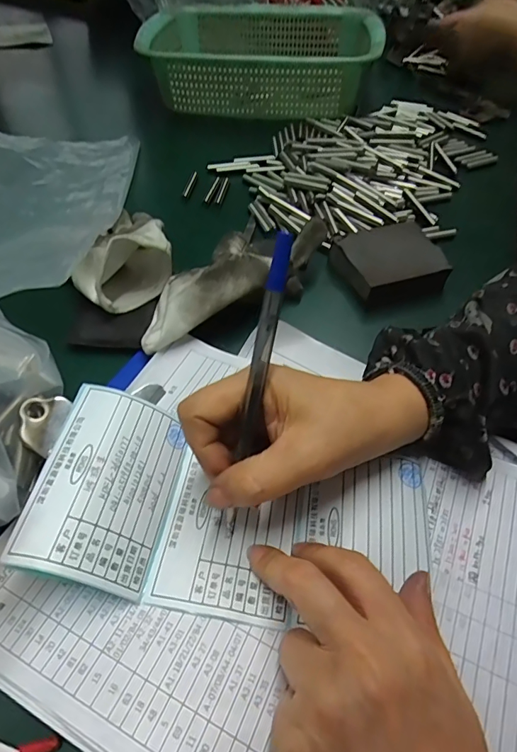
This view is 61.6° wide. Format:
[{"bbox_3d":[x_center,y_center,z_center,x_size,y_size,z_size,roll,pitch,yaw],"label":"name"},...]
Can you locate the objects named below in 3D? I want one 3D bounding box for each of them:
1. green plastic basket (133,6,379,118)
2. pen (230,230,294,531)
[{"bbox_3d":[0.005,-0.410,0.558,0.273,0.079,0.207,10,53,5],"label":"green plastic basket"},{"bbox_3d":[-0.002,0.009,0.204,0.009,0.146,0.011,14,25,9],"label":"pen"}]

